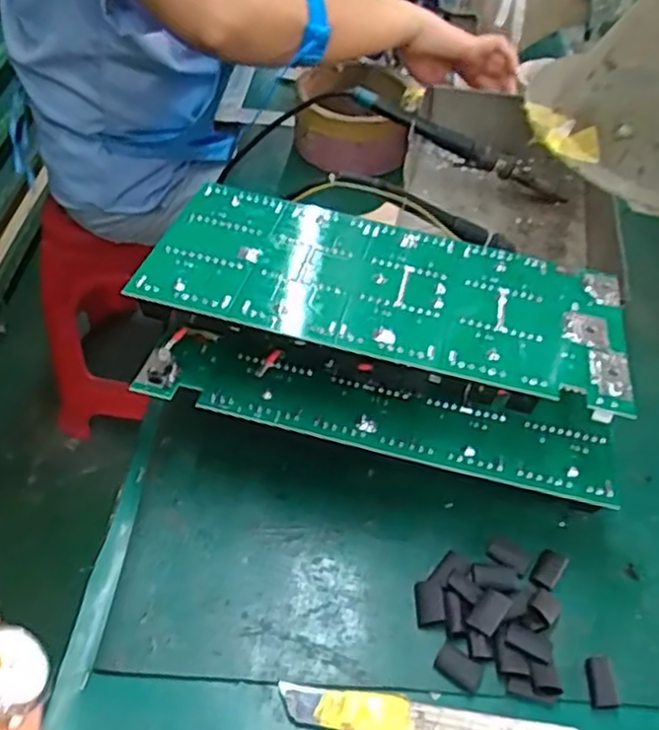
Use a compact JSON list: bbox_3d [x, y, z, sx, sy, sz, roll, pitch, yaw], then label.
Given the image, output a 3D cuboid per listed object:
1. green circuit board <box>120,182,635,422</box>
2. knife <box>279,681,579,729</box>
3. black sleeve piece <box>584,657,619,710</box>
[{"bbox_3d":[0.037,-0.048,0.445,0.279,0.027,0.132,11,46,7],"label":"green circuit board"},{"bbox_3d":[0.051,0.181,0.368,0.150,0.007,0.024,9,46,5],"label":"knife"},{"bbox_3d":[0.143,0.167,0.385,0.013,0.005,0.025,4,46,0],"label":"black sleeve piece"}]

